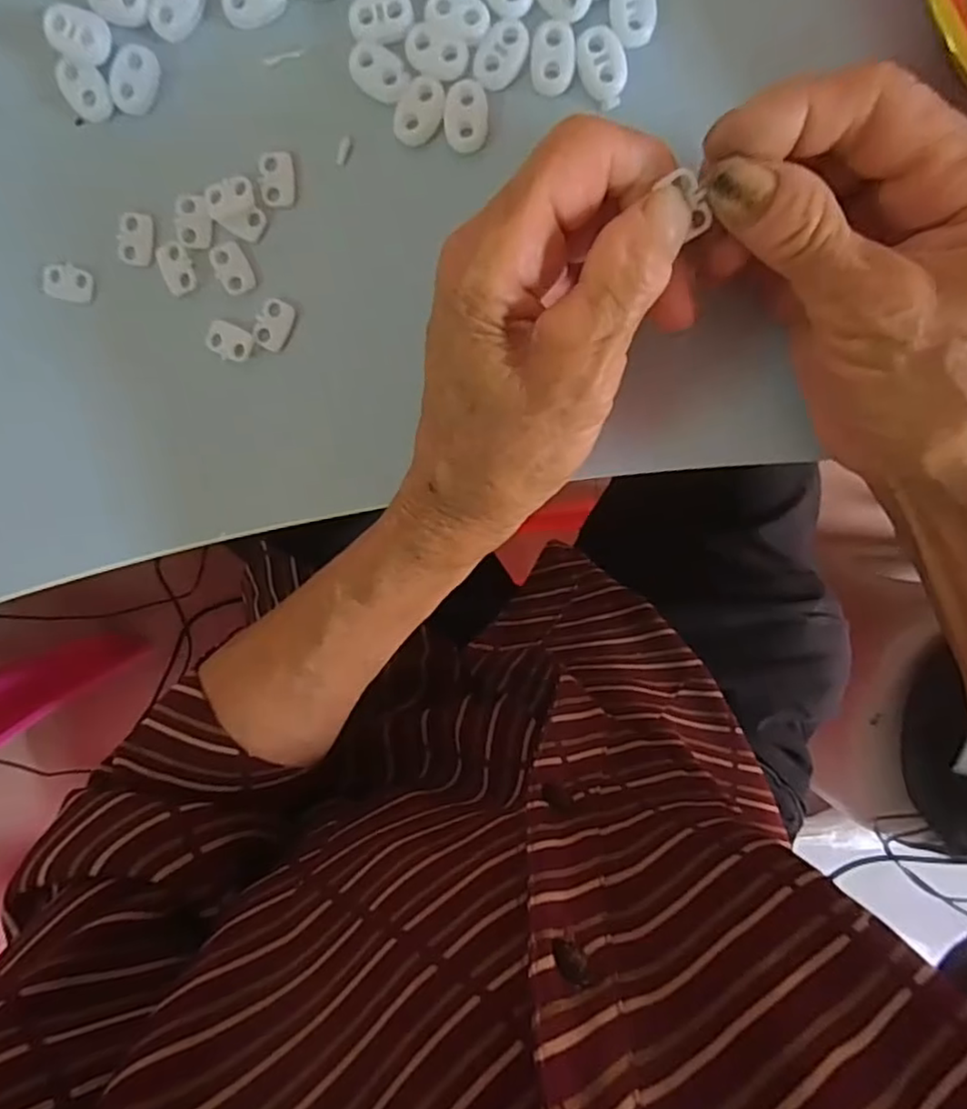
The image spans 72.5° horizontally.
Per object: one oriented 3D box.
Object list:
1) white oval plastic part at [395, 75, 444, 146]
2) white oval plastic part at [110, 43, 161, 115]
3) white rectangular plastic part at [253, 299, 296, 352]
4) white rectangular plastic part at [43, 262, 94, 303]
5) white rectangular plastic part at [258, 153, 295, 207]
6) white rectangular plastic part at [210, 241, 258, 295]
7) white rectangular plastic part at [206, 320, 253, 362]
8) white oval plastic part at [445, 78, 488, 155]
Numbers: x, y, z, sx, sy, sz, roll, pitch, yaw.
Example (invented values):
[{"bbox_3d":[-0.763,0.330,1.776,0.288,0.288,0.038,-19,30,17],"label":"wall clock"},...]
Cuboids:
[{"bbox_3d":[-0.022,-0.154,0.230,0.015,0.005,0.021,31,101,-2],"label":"white oval plastic part"},{"bbox_3d":[-0.123,-0.167,0.232,0.015,0.005,0.021,23,101,0],"label":"white oval plastic part"},{"bbox_3d":[-0.078,-0.086,0.246,0.012,0.004,0.018,23,101,0],"label":"white rectangular plastic part"},{"bbox_3d":[-0.155,-0.102,0.247,0.017,0.004,0.013,14,101,1],"label":"white rectangular plastic part"},{"bbox_3d":[-0.074,-0.135,0.238,0.012,0.004,0.018,-2,100,4],"label":"white rectangular plastic part"},{"bbox_3d":[-0.092,-0.105,0.242,0.012,0.004,0.019,-27,97,8],"label":"white rectangular plastic part"},{"bbox_3d":[-0.095,-0.079,0.245,0.017,0.004,0.012,22,101,0],"label":"white rectangular plastic part"},{"bbox_3d":[-0.006,-0.152,0.230,0.014,0.006,0.021,1,100,4],"label":"white oval plastic part"}]

